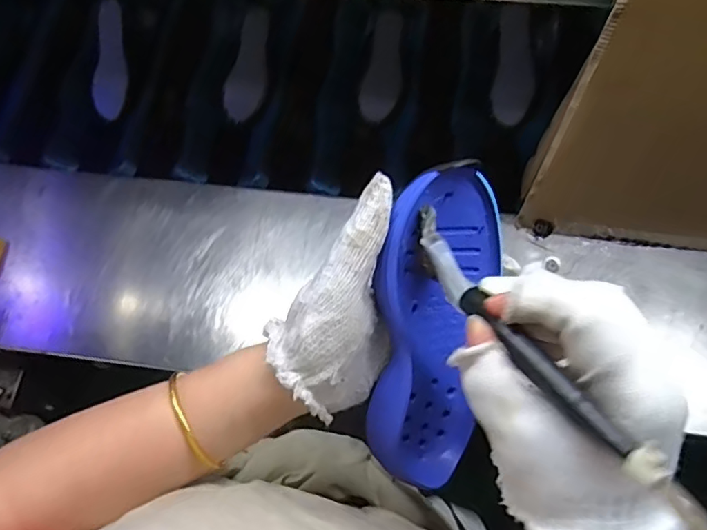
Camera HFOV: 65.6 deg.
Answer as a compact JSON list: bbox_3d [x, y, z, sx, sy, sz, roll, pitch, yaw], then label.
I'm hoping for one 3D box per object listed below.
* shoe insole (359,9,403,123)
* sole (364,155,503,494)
[{"bbox_3d":[0.048,-0.286,0.792,0.053,0.004,0.164,17,82,-14],"label":"shoe insole"},{"bbox_3d":[0.048,0.040,0.324,0.084,0.023,0.188,0,105,-32],"label":"sole"}]

